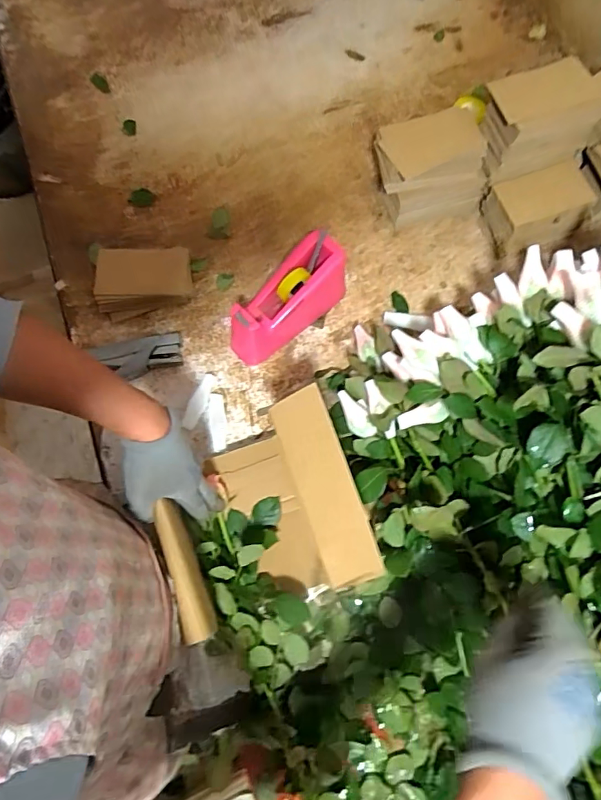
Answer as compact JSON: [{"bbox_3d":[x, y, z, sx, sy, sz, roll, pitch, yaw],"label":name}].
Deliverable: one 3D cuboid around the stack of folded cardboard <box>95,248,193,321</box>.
[{"bbox_3d":[-0.242,-0.183,0.765,0.144,0.037,0.098,-6,73,-1],"label":"stack of folded cardboard"}]

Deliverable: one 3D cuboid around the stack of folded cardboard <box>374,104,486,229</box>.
[{"bbox_3d":[0.195,-0.352,0.762,0.167,0.138,0.091,-13,74,-3],"label":"stack of folded cardboard"}]

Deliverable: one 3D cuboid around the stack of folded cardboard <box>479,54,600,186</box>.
[{"bbox_3d":[0.338,-0.408,0.718,0.162,0.093,0.106,-23,74,-6],"label":"stack of folded cardboard"}]

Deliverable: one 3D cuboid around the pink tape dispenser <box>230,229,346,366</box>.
[{"bbox_3d":[-0.024,-0.147,0.743,0.200,0.101,0.076,-41,77,-10],"label":"pink tape dispenser"}]

